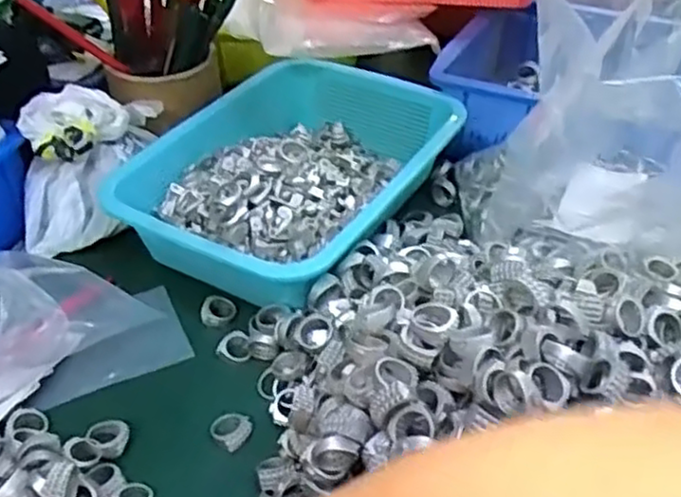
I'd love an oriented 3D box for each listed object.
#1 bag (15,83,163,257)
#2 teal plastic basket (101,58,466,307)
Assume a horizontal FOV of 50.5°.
[{"bbox_3d":[-0.206,-0.075,0.588,0.080,0.094,0.110,12,42,18],"label":"bag"},{"bbox_3d":[-0.036,-0.061,0.565,0.188,0.065,0.249,18,44,24],"label":"teal plastic basket"}]

